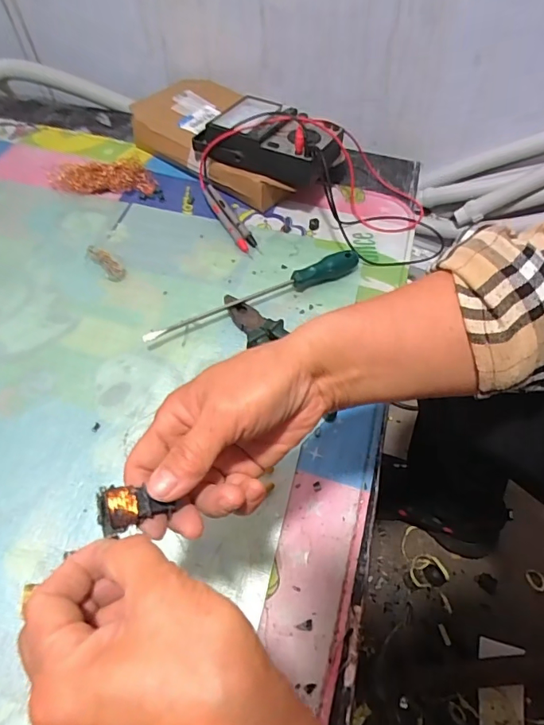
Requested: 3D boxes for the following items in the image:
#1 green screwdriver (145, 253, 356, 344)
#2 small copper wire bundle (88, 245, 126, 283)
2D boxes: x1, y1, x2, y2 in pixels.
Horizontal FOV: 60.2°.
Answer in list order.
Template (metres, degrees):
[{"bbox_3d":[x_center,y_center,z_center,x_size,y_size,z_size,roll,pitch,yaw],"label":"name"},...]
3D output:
[{"bbox_3d":[-0.018,-0.083,0.577,0.283,0.027,0.025,-22,61,-15],"label":"green screwdriver"},{"bbox_3d":[-0.215,-0.129,0.608,0.023,0.023,0.055,-39,66,-23],"label":"small copper wire bundle"}]

